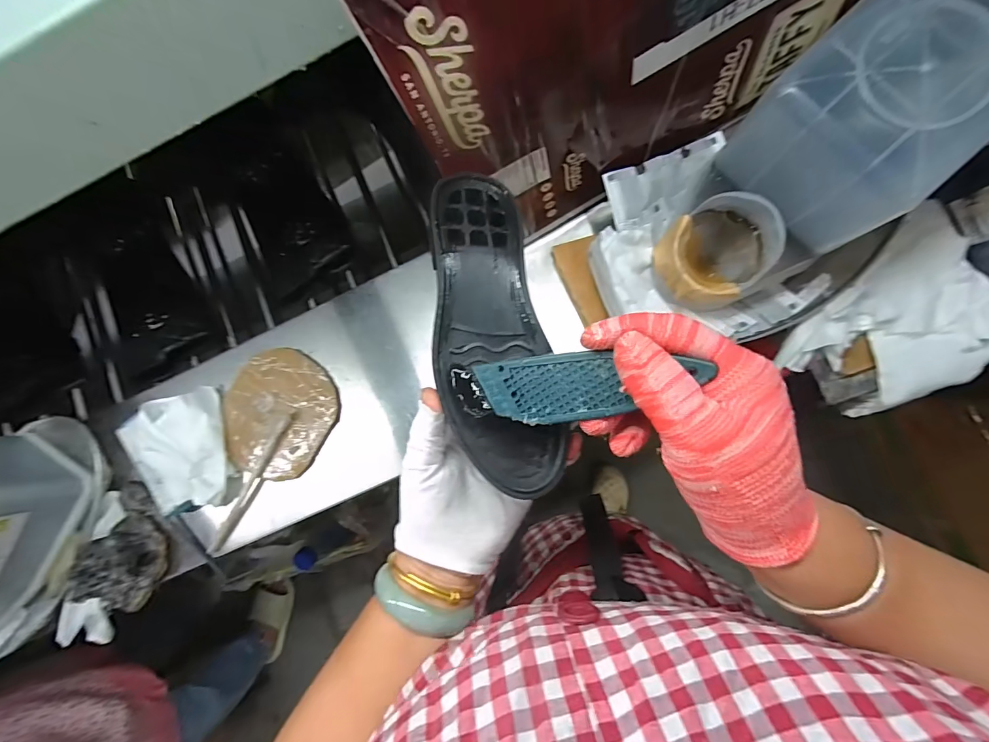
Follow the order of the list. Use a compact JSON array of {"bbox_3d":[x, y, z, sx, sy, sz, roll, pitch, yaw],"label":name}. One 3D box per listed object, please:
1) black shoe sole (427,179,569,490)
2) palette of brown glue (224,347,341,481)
[{"bbox_3d":[-0.003,-0.027,0.277,0.075,0.030,0.201,-6,81,-14],"label":"black shoe sole"},{"bbox_3d":[-0.273,0.053,0.534,0.144,0.015,0.153,-1,84,8],"label":"palette of brown glue"}]

